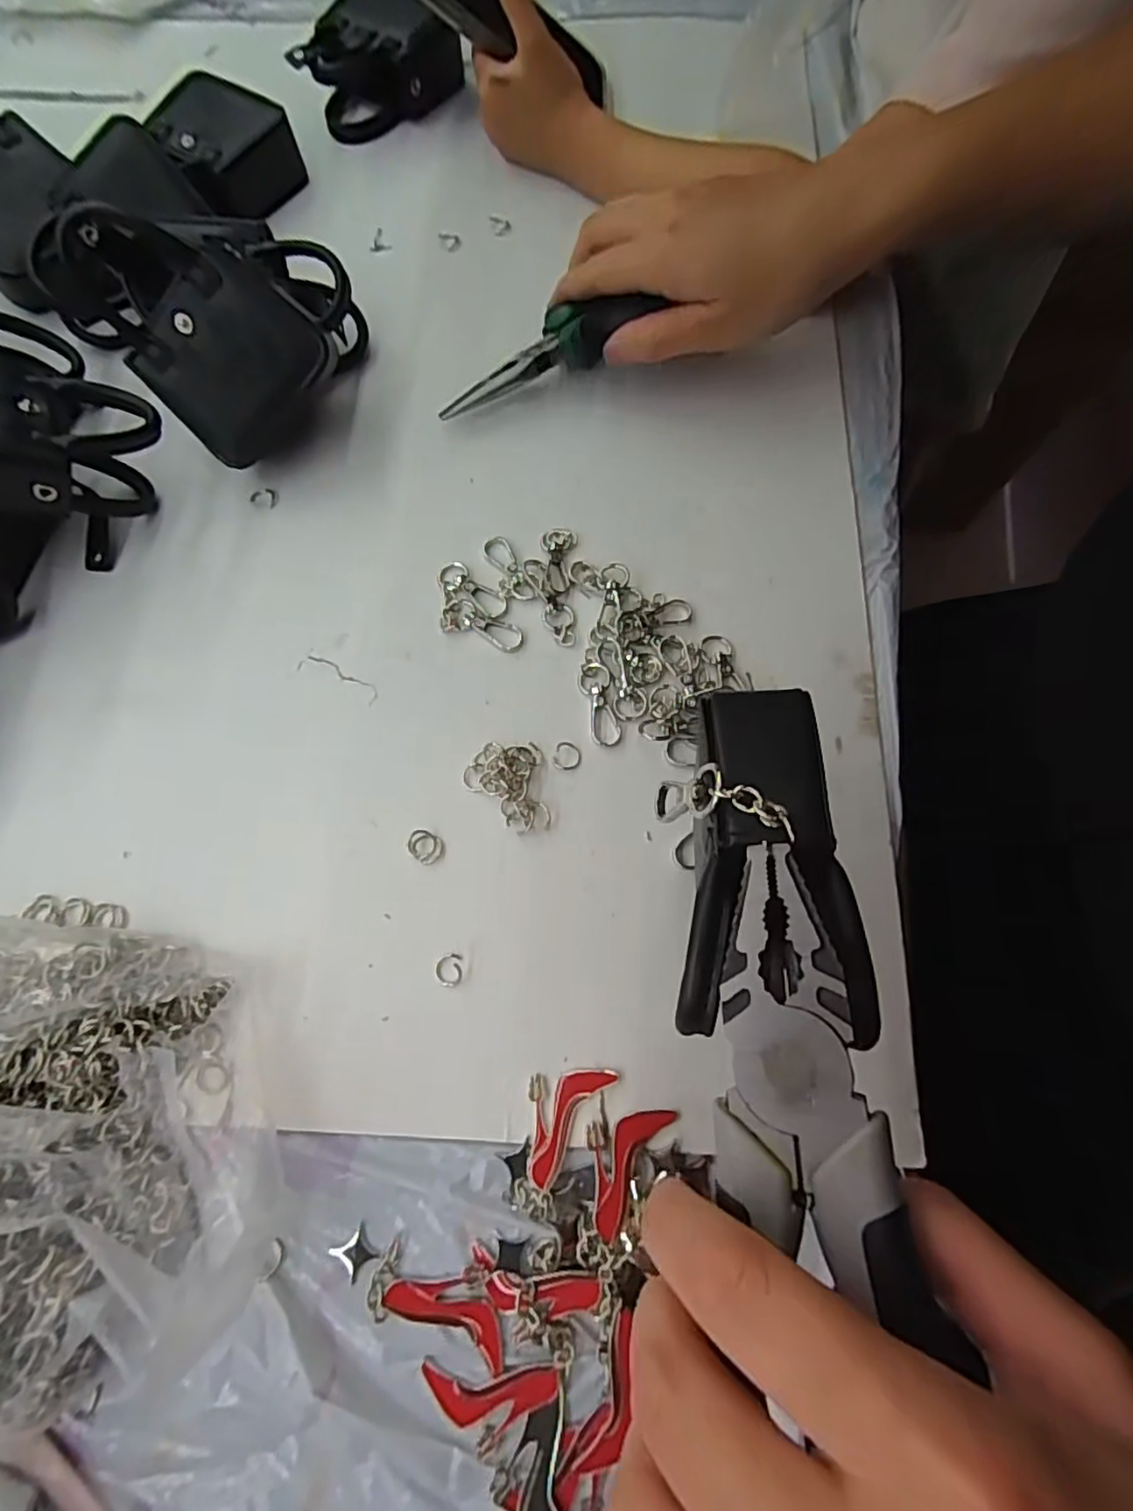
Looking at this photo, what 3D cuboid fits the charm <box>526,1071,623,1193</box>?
[{"bbox_3d":[-0.004,0.134,0.240,0.026,0.005,0.046,35,75,11],"label":"charm"}]

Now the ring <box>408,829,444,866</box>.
[{"bbox_3d":[-0.061,0.039,0.271,0.015,0.004,0.013,37,76,11],"label":"ring"}]

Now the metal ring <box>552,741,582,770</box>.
[{"bbox_3d":[0.000,0.000,0.283,0.013,0.004,0.013,0,83,0],"label":"metal ring"}]

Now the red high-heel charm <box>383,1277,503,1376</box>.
[{"bbox_3d":[-0.040,0.194,0.221,0.045,0.004,0.018,23,74,8],"label":"red high-heel charm"}]

